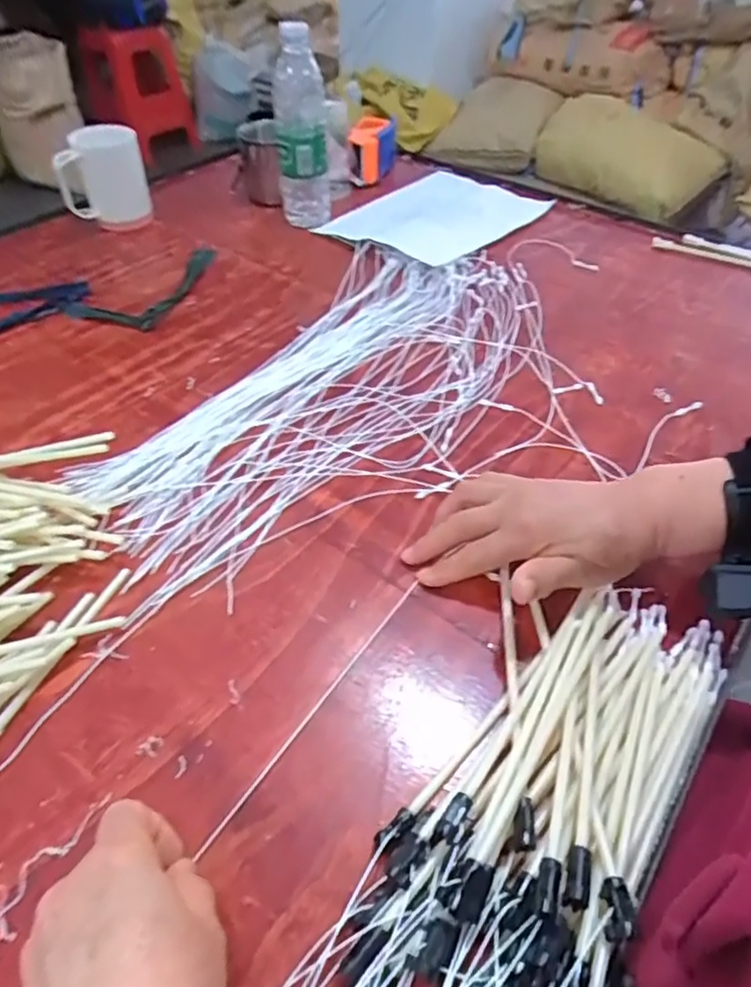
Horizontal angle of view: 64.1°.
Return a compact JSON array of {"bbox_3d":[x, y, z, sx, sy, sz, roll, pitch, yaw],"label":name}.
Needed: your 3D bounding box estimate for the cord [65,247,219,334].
[{"bbox_3d":[-0.255,-0.249,0.691,0.110,0.019,0.185,15,49,12],"label":"cord"}]

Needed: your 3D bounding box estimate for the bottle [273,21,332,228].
[{"bbox_3d":[-0.092,-0.451,0.749,0.063,0.215,0.056,-4,47,-5],"label":"bottle"}]

